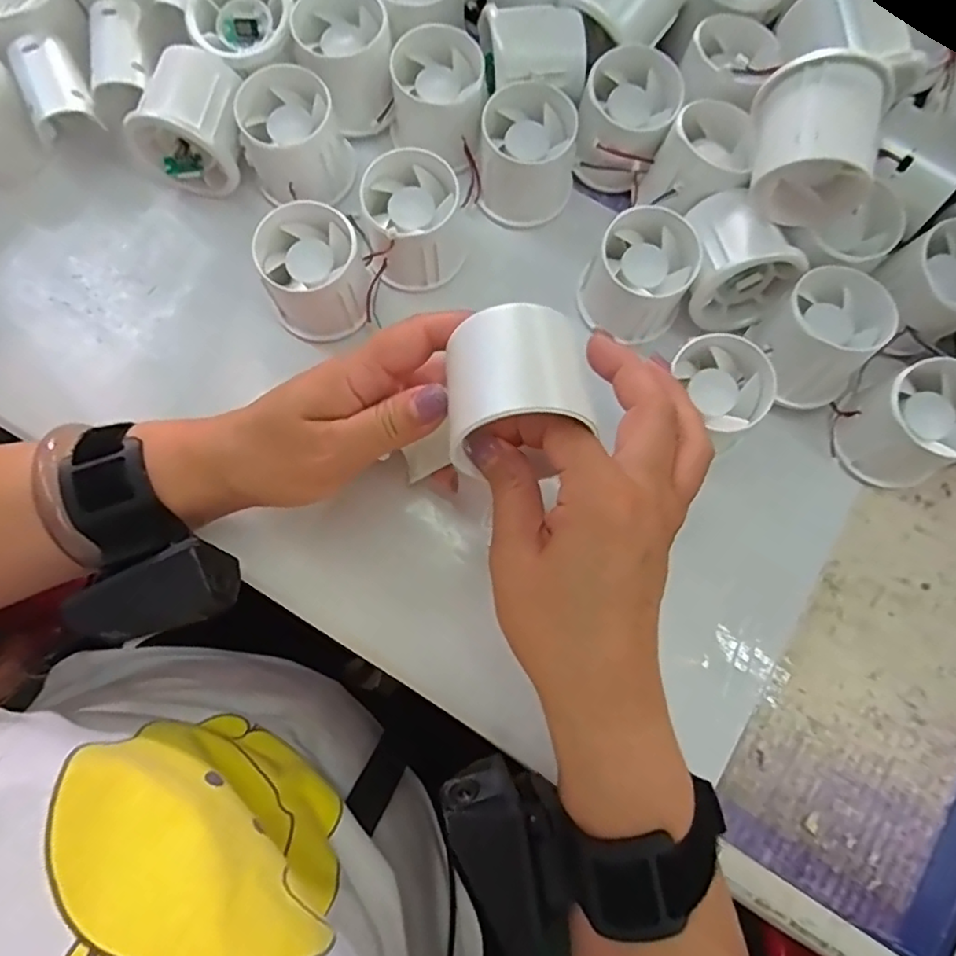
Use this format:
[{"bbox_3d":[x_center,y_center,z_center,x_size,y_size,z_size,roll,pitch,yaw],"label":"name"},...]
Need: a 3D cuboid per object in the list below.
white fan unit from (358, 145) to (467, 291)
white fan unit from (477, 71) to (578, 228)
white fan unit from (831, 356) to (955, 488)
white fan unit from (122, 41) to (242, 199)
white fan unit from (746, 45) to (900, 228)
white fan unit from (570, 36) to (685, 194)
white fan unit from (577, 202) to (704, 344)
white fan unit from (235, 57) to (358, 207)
[{"bbox_3d":[-0.035,-0.140,0.328,0.053,0.045,0.052,-3,79,-2],"label":"white fan unit"},{"bbox_3d":[0.027,-0.180,0.339,0.055,0.042,0.058,6,79,0],"label":"white fan unit"},{"bbox_3d":[0.219,-0.024,0.309,0.051,0.051,0.057,-32,81,-7],"label":"white fan unit"},{"bbox_3d":[-0.154,-0.195,0.336,0.050,0.045,0.055,20,79,3],"label":"white fan unit"},{"bbox_3d":[0.156,-0.155,0.286,0.053,0.058,0.047,7,79,0],"label":"white fan unit"},{"bbox_3d":[0.081,-0.200,0.342,0.054,0.046,0.060,20,79,3],"label":"white fan unit"},{"bbox_3d":[0.086,-0.107,0.326,0.055,0.041,0.058,0,79,-1],"label":"white fan unit"},{"bbox_3d":[-0.102,-0.189,0.337,0.056,0.045,0.054,0,79,-1],"label":"white fan unit"}]

